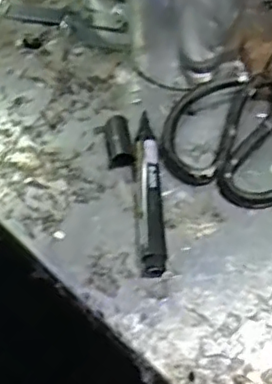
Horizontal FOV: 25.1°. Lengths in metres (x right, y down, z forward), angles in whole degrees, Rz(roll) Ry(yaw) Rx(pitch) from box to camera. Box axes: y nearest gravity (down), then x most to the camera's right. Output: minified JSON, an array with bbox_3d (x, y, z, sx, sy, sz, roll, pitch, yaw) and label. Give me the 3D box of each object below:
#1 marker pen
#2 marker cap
[{"bbox_3d":[0.009,-0.004,0.411,0.016,0.020,0.124,-2,55,-1],"label":"marker pen"},{"bbox_3d":[-0.015,-0.036,0.430,0.023,0.013,0.040,-8,56,-5],"label":"marker cap"}]

